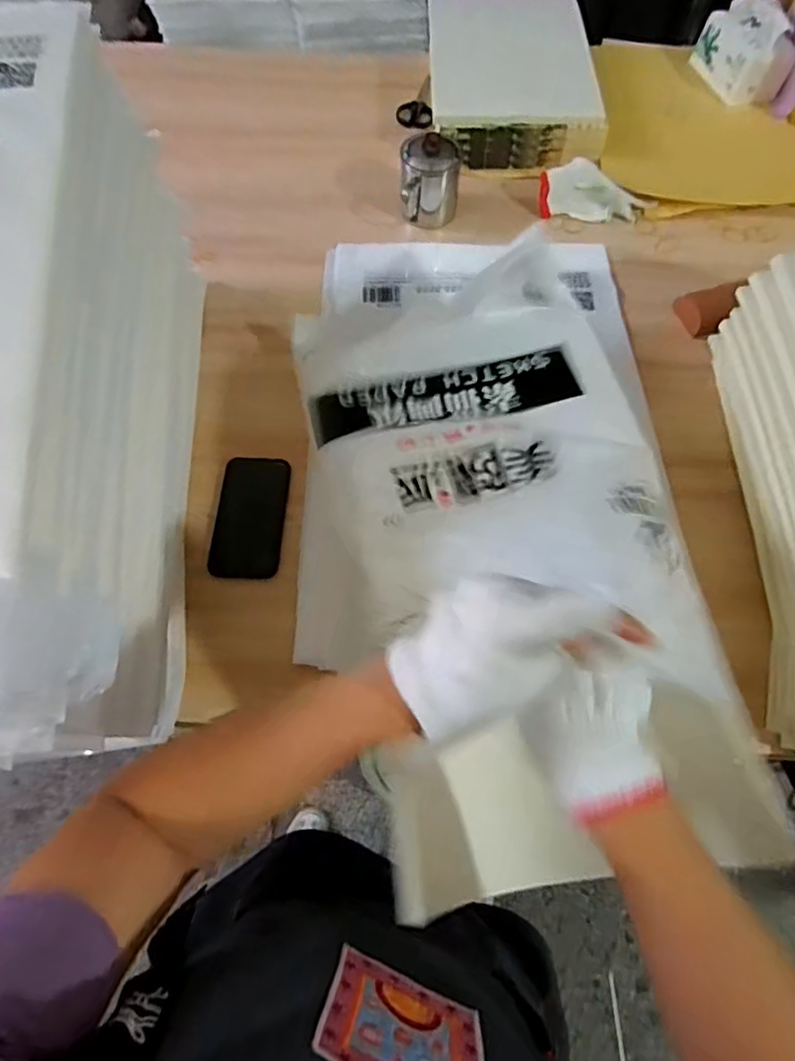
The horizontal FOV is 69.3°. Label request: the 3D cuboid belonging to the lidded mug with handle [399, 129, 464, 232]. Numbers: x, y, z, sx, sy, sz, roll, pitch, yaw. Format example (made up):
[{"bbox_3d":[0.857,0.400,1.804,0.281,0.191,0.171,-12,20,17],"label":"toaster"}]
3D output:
[{"bbox_3d":[0.047,-0.504,0.834,0.085,0.094,0.079,5,66,3],"label":"lidded mug with handle"}]

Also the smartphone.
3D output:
[{"bbox_3d":[-0.172,-0.016,0.674,0.077,0.013,0.145,7,73,-8],"label":"smartphone"}]

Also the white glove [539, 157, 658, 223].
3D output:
[{"bbox_3d":[0.309,-0.516,0.884,0.179,0.057,0.054,8,66,4],"label":"white glove"}]

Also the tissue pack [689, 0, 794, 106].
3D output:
[{"bbox_3d":[0.589,-0.822,0.976,0.110,0.094,0.149,-14,66,-6],"label":"tissue pack"}]

